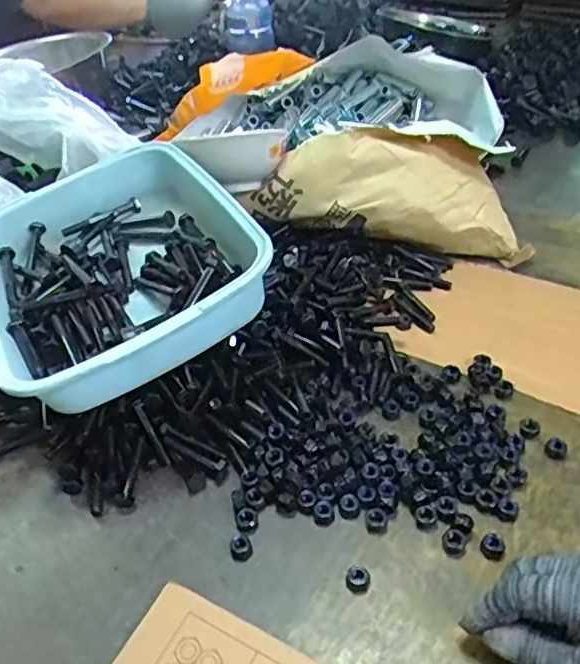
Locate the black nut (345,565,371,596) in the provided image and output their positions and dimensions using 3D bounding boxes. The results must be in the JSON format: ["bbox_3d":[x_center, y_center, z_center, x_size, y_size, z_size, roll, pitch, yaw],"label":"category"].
[{"bbox_3d":[0.047,0.170,0.425,0.017,0.009,0.017,-3,40,2],"label":"black nut"}]

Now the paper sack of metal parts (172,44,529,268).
[{"bbox_3d":[0.084,-0.248,0.799,0.394,0.130,0.344,0,40,5],"label":"paper sack of metal parts"}]

